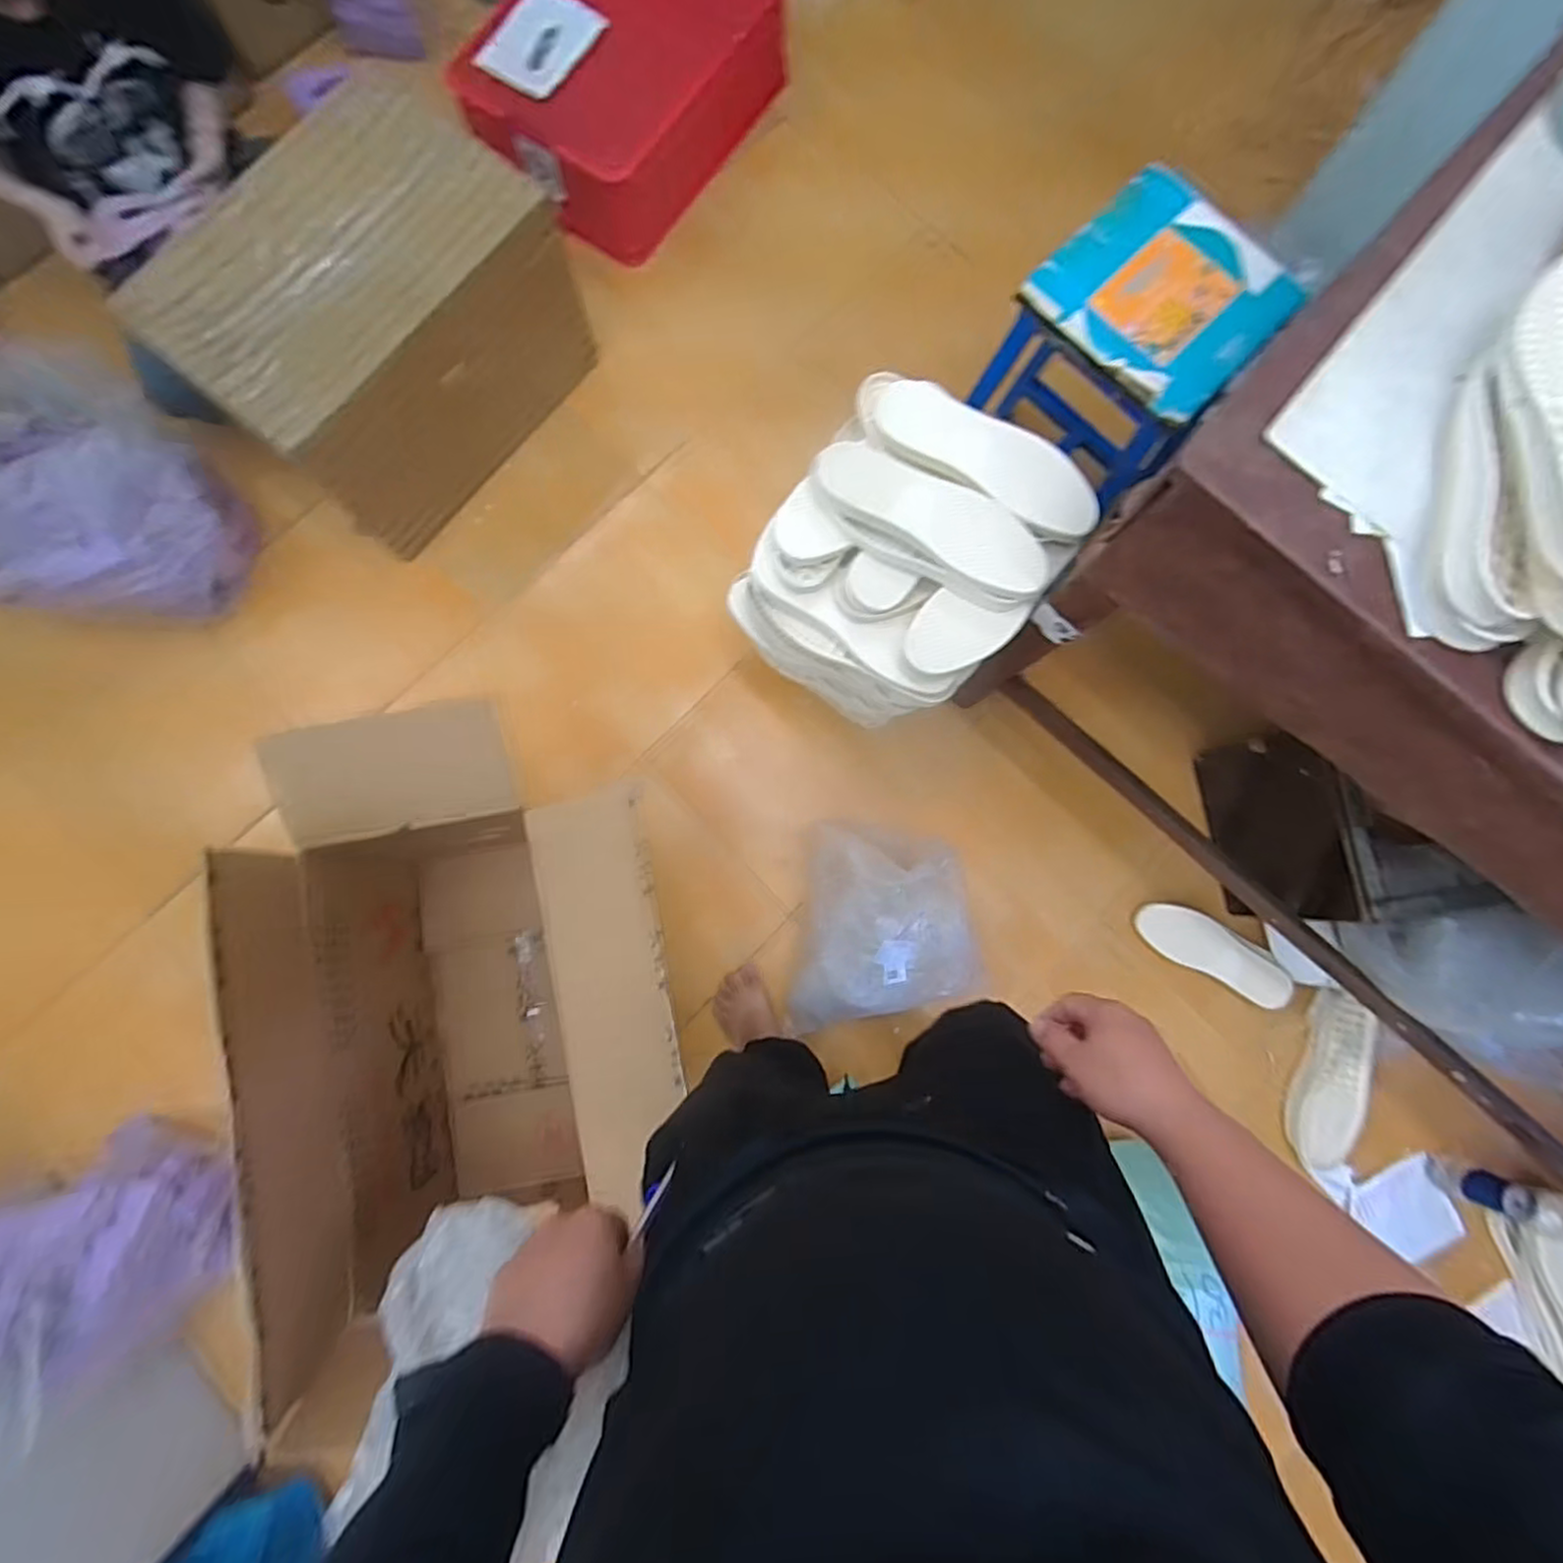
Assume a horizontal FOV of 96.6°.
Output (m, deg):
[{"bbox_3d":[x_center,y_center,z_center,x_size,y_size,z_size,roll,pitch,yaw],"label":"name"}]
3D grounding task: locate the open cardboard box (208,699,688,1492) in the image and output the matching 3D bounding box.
[{"bbox_3d":[-0.375,0.259,0.960,0.449,0.473,0.723,-12,82,-3],"label":"open cardboard box"}]

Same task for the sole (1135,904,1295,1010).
[{"bbox_3d":[0.752,0.298,1.206,0.272,0.019,0.088,29,82,3],"label":"sole"}]

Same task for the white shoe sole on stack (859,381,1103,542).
[{"bbox_3d":[0.246,-0.407,0.859,0.305,0.028,0.108,29,96,1],"label":"white shoe sole on stack"}]

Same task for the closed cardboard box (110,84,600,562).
[{"bbox_3d":[-0.665,-0.767,1.197,0.382,0.336,0.545,41,83,4],"label":"closed cardboard box"}]

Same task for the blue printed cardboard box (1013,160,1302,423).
[{"bbox_3d":[0.474,-0.605,0.856,0.260,0.022,0.253,44,83,5],"label":"blue printed cardboard box"}]

